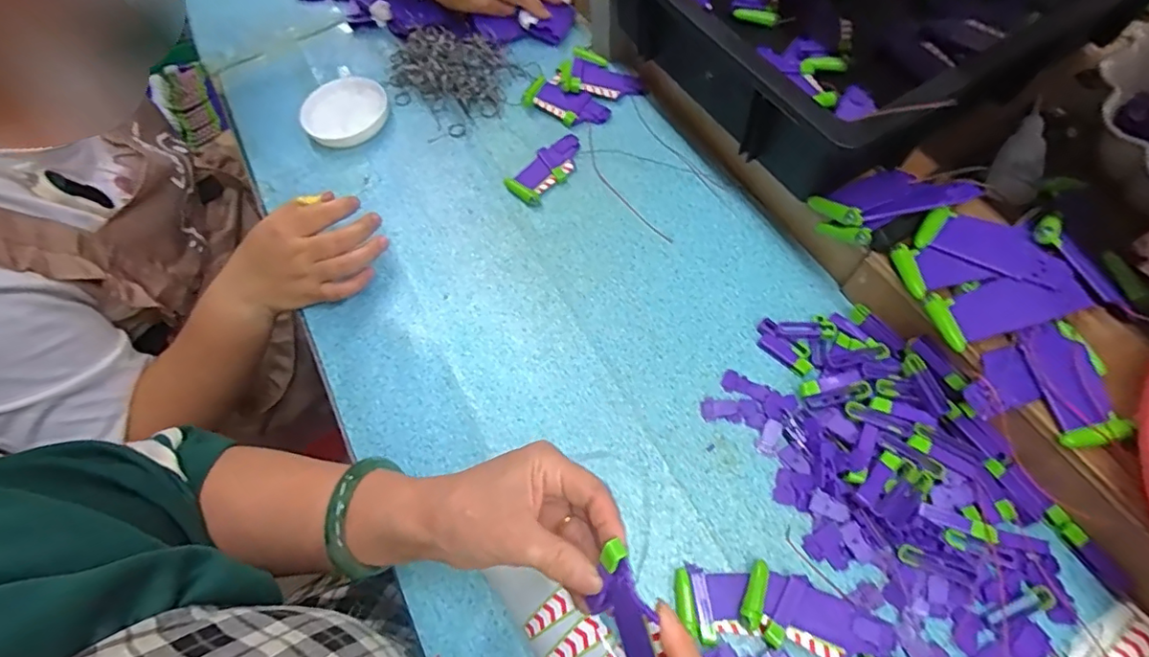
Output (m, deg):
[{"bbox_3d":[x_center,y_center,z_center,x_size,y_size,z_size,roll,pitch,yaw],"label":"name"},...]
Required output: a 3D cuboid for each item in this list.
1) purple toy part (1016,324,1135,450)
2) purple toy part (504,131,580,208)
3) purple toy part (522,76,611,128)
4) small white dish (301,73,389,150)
[{"bbox_3d":[0.319,0.036,0.346,0.037,0.012,0.077,-8,63,0],"label":"purple toy part"},{"bbox_3d":[-0.025,-0.160,0.538,0.042,0.010,0.090,40,73,21],"label":"purple toy part"},{"bbox_3d":[-0.010,-0.238,0.569,0.090,0.018,0.041,28,69,17],"label":"purple toy part"},{"bbox_3d":[-0.252,-0.239,0.591,0.089,0.021,0.093,-2,63,3],"label":"small white dish"}]

